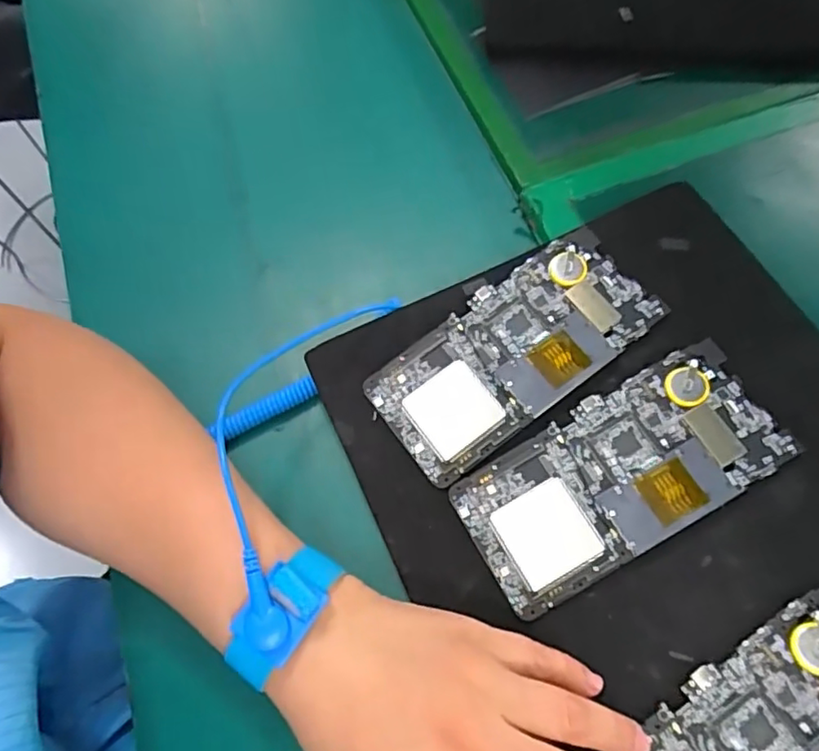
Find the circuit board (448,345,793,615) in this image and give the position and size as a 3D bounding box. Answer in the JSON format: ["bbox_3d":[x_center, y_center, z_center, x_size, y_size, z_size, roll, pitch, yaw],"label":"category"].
[{"bbox_3d":[0.102,0.048,0.295,0.151,0.004,0.072,-31,69,0],"label":"circuit board"}]

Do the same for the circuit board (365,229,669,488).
[{"bbox_3d":[0.054,-0.013,0.325,0.150,0.005,0.073,-38,72,-4],"label":"circuit board"}]

